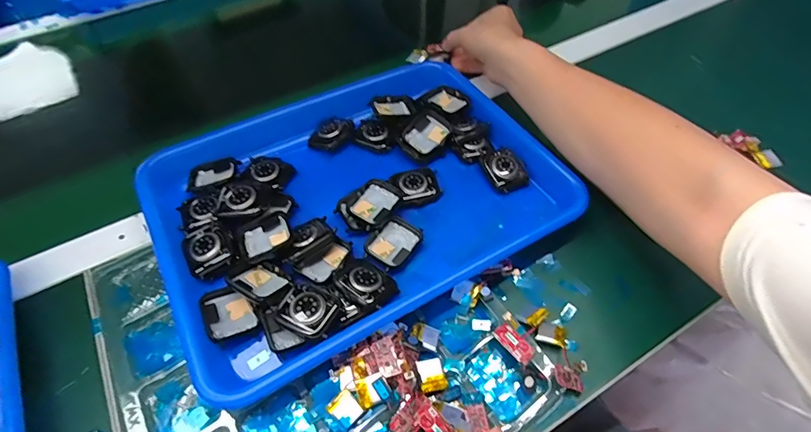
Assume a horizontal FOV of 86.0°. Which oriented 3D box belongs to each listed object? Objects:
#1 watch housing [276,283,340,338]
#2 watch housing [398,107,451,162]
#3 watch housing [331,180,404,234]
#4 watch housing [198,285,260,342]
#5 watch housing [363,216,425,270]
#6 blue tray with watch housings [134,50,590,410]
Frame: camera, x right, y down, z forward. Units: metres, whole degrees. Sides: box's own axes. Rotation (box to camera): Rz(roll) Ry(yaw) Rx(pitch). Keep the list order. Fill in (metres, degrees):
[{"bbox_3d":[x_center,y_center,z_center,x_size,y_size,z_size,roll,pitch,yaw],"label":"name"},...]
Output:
[{"bbox_3d":[-0.070,0.066,0.307,0.039,0.009,0.033,21,57,16],"label":"watch housing"},{"bbox_3d":[0.018,-0.075,0.405,0.039,0.015,0.047,33,61,23],"label":"watch housing"},{"bbox_3d":[-0.031,-0.009,0.369,0.039,0.013,0.051,35,61,24],"label":"watch housing"},{"bbox_3d":[-0.129,0.070,0.316,0.033,0.011,0.041,-13,43,-34],"label":"watch housing"},{"bbox_3d":[-0.010,0.022,0.354,0.033,0.009,0.044,30,60,21],"label":"watch housing"},{"bbox_3d":[-0.048,-0.032,0.382,0.318,0.033,0.261,-27,59,-15],"label":"blue tray with watch housings"}]

